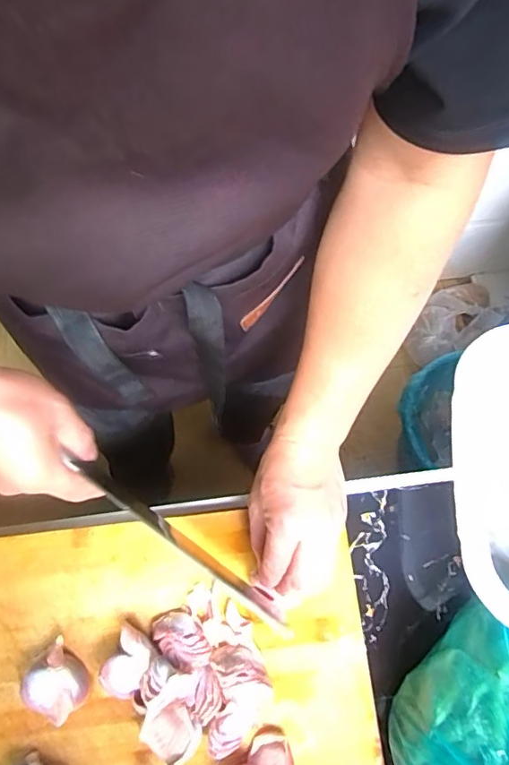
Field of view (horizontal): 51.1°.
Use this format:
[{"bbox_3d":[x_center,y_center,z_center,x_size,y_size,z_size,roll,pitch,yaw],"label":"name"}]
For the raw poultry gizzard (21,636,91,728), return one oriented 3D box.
[{"bbox_3d":[-0.160,0.243,0.431,0.054,0.033,0.048,37,75,14],"label":"raw poultry gizzard"}]

